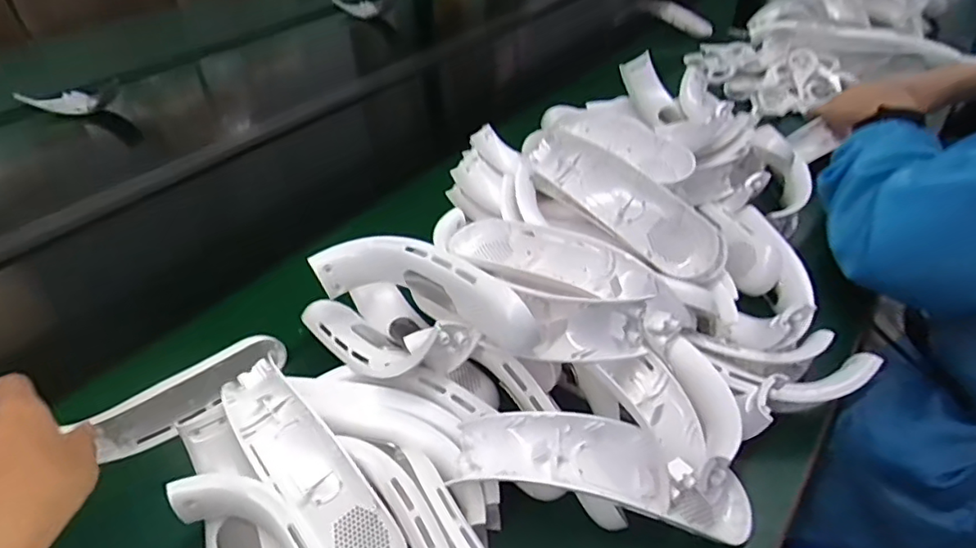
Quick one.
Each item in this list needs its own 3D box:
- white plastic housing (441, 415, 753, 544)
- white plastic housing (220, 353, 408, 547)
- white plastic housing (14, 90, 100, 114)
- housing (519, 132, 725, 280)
[{"bbox_3d":[0.082,0.125,0.351,0.192,0.053,0.047,16,42,-3],"label":"white plastic housing"},{"bbox_3d":[-0.125,0.132,0.379,0.058,0.053,0.196,-33,67,-29],"label":"white plastic housing"},{"bbox_3d":[-0.732,-0.299,0.955,0.127,0.035,0.038,-2,41,3],"label":"white plastic housing"},{"bbox_3d":[0.106,-0.067,0.462,0.055,0.050,0.197,-35,63,-30],"label":"housing"}]

